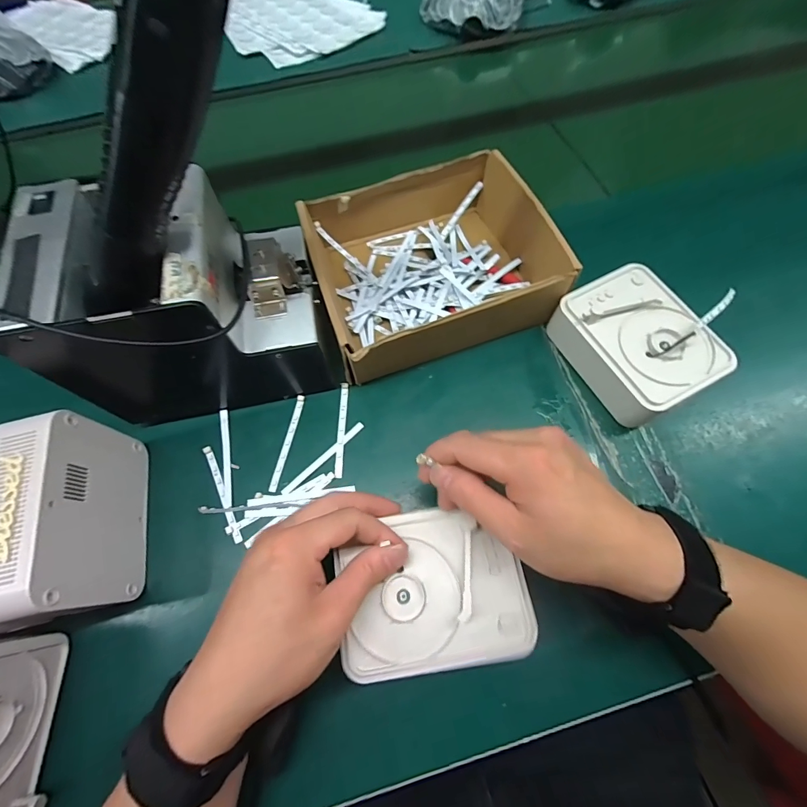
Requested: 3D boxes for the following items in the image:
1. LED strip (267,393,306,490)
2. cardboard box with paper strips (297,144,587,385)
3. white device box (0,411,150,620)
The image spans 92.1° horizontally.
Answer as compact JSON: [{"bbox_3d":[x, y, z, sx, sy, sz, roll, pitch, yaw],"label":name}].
[{"bbox_3d":[-0.103,0.034,0.346,0.007,0.004,0.088,13,69,-5],"label":"LED strip"},{"bbox_3d":[0.022,-0.136,0.378,0.208,0.077,0.178,-20,65,-7],"label":"cardboard box with paper strips"},{"bbox_3d":[-0.235,0.081,0.274,0.046,0.096,0.130,-13,64,-3],"label":"white device box"}]

